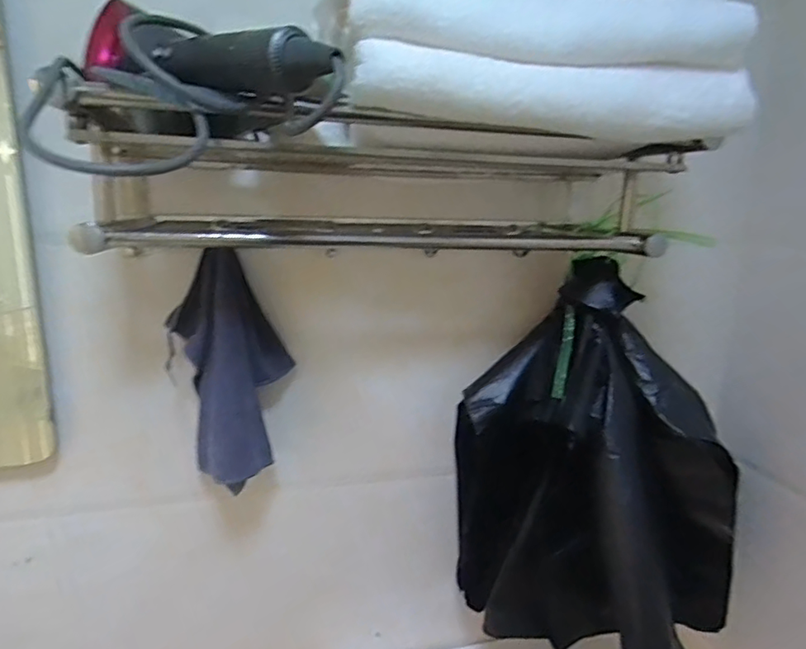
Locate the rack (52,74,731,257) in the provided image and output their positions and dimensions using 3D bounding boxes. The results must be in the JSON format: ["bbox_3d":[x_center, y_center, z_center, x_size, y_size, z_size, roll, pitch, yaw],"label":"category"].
[{"bbox_3d":[0.007,-0.119,0.477,0.528,0.112,0.192,-5,16,-22],"label":"rack"}]

